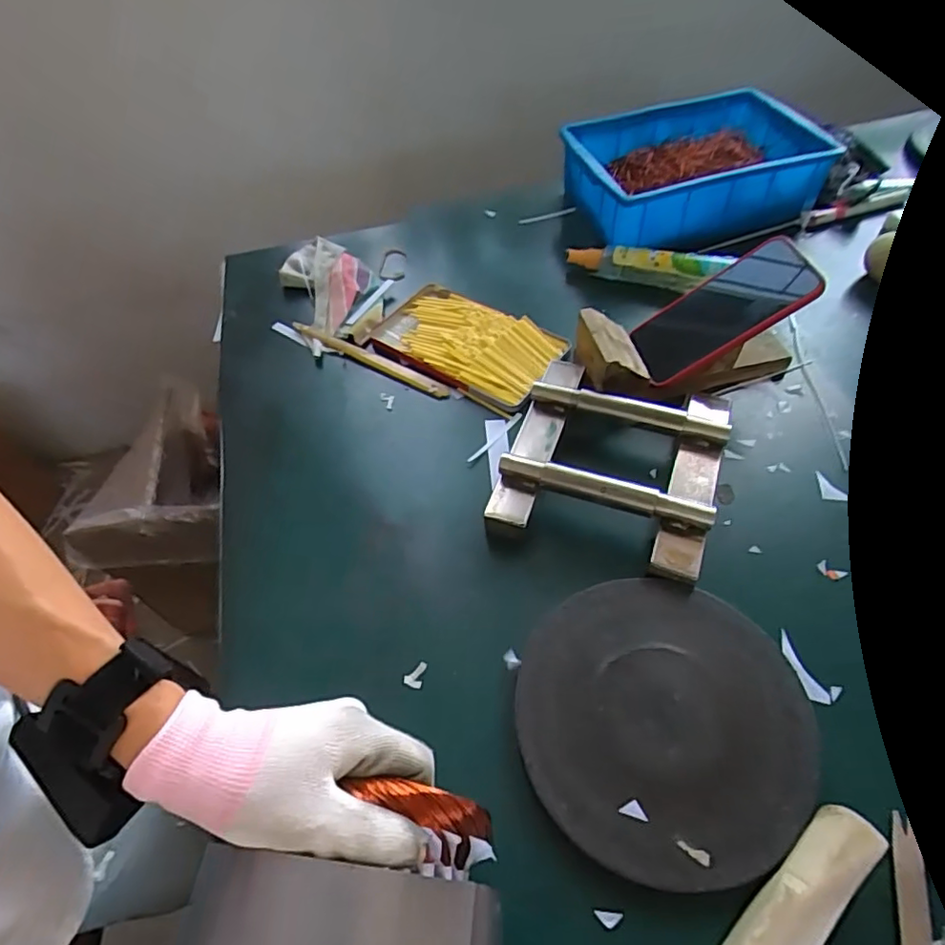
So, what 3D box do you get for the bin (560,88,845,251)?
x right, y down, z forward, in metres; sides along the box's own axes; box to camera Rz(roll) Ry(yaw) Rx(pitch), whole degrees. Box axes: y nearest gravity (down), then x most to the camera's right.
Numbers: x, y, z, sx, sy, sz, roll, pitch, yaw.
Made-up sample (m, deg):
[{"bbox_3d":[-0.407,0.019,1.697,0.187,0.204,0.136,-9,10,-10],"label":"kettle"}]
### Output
[{"bbox_3d":[0.290,-0.396,0.771,0.309,0.089,0.207,-16,54,-7],"label":"bin"}]

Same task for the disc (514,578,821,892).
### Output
[{"bbox_3d":[0.132,0.166,0.403,0.195,0.011,0.189,-2,53,3],"label":"disc"}]

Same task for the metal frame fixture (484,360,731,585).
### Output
[{"bbox_3d":[0.126,-0.018,0.524,0.179,0.041,0.202,16,57,16],"label":"metal frame fixture"}]

